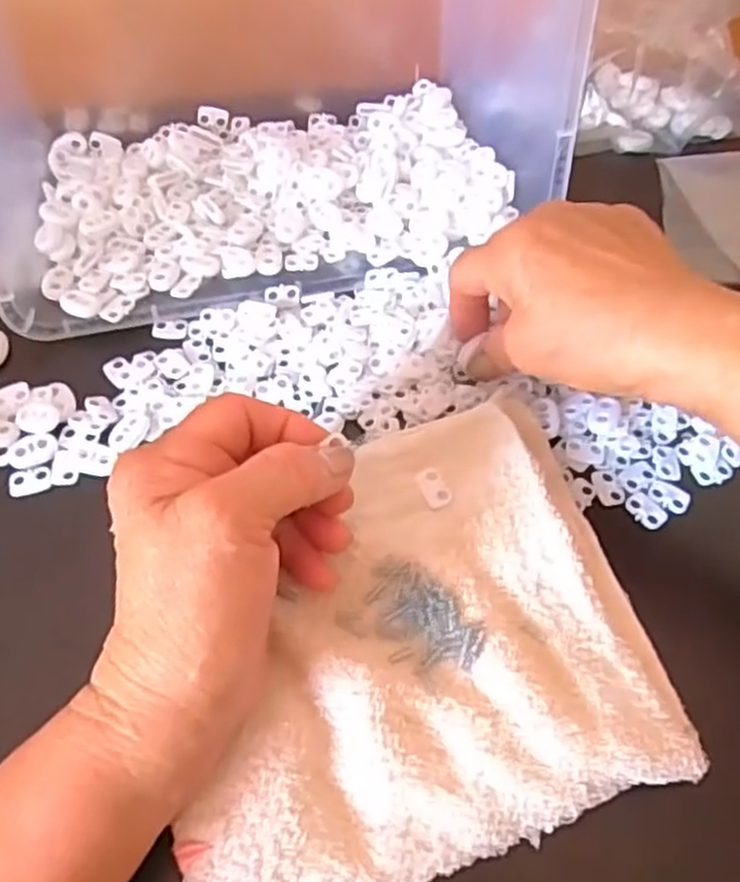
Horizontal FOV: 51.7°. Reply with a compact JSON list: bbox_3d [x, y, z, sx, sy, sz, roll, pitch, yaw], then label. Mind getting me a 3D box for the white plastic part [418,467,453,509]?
[{"bbox_3d":[0.029,0.021,0.343,0.011,0.004,0.018,-22,61,-16],"label":"white plastic part"}]

